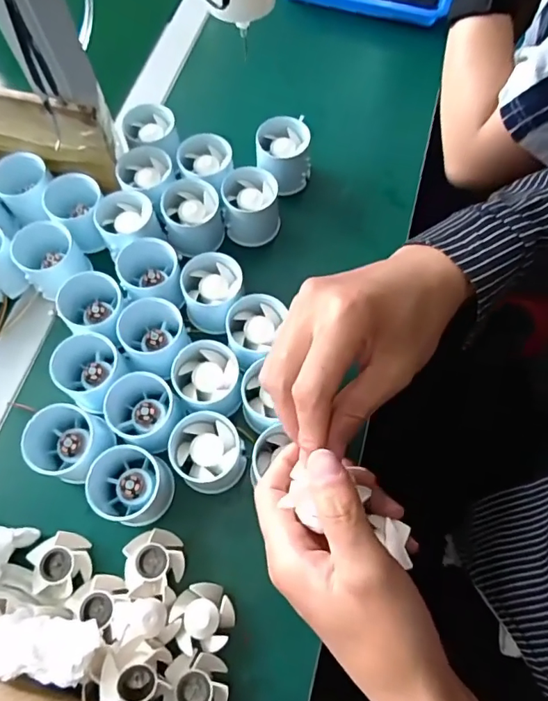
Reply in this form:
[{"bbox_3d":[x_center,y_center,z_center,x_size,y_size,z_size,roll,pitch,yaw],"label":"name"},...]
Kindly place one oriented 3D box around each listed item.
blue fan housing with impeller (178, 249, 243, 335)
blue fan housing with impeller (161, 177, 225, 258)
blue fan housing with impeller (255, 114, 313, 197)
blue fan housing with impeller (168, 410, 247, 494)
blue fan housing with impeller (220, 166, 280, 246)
[{"bbox_3d":[-0.052,-0.049,0.423,0.051,0.045,0.054,-1,67,1],"label":"blue fan housing with impeller"},{"bbox_3d":[-0.075,-0.123,0.457,0.054,0.055,0.058,-12,68,-4],"label":"blue fan housing with impeller"},{"bbox_3d":[0.010,-0.191,0.481,0.053,0.047,0.056,-2,67,1],"label":"blue fan housing with impeller"},{"bbox_3d":[-0.051,0.080,0.378,0.052,0.047,0.051,-1,67,1],"label":"blue fan housing with impeller"},{"bbox_3d":[-0.021,-0.134,0.462,0.052,0.050,0.055,-5,67,0],"label":"blue fan housing with impeller"}]

